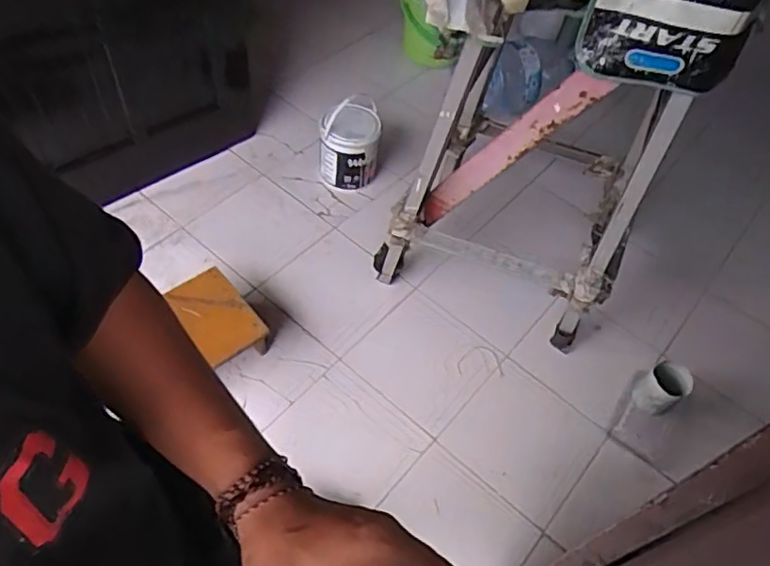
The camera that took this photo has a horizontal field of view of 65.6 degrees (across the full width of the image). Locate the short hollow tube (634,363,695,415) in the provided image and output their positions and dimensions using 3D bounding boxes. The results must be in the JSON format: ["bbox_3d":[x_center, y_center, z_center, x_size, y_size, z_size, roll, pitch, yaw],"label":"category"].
[{"bbox_3d":[0.614,0.239,1.330,0.075,0.130,0.082,-35,65,-27],"label":"short hollow tube"}]

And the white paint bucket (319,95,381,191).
[{"bbox_3d":[-0.105,-0.408,1.760,0.168,0.217,0.167,2,54,-3],"label":"white paint bucket"}]

